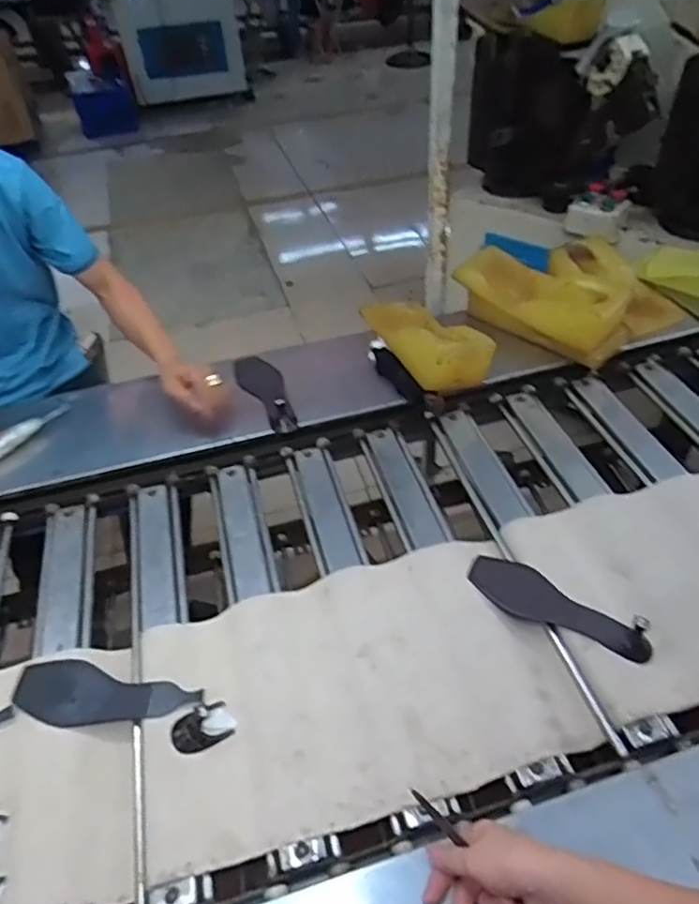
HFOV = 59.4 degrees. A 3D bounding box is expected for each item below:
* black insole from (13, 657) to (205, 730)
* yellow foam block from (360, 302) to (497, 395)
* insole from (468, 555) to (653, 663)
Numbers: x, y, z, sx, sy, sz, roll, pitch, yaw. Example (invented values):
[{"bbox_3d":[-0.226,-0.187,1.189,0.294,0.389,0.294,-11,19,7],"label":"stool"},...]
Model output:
[{"bbox_3d":[-0.301,0.301,0.747,0.229,0.012,0.074,8,45,13],"label":"black insole"},{"bbox_3d":[0.141,-0.223,1.162,0.131,0.097,0.289,-16,45,-11],"label":"yellow foam block"},{"bbox_3d":[0.268,0.198,0.794,0.231,0.014,0.072,23,51,26],"label":"insole"}]

